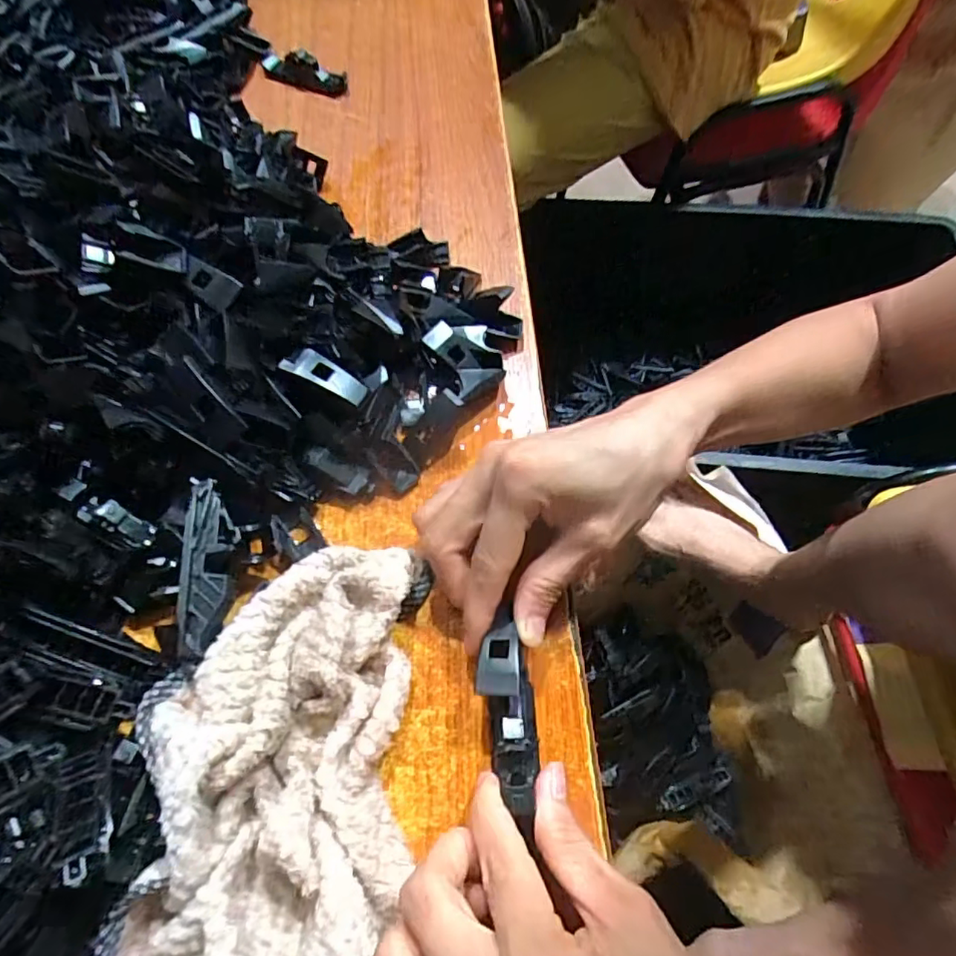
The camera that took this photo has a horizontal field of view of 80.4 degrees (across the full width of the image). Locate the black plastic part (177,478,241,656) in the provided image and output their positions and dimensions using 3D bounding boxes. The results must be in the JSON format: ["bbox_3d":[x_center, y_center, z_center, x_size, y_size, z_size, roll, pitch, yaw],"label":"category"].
[{"bbox_3d":[-0.115,0.035,0.241,0.020,0.004,0.072,6,64,-25],"label":"black plastic part"}]

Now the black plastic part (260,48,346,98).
[{"bbox_3d":[-0.142,-0.324,0.446,0.089,0.020,0.025,29,68,17],"label":"black plastic part"}]

